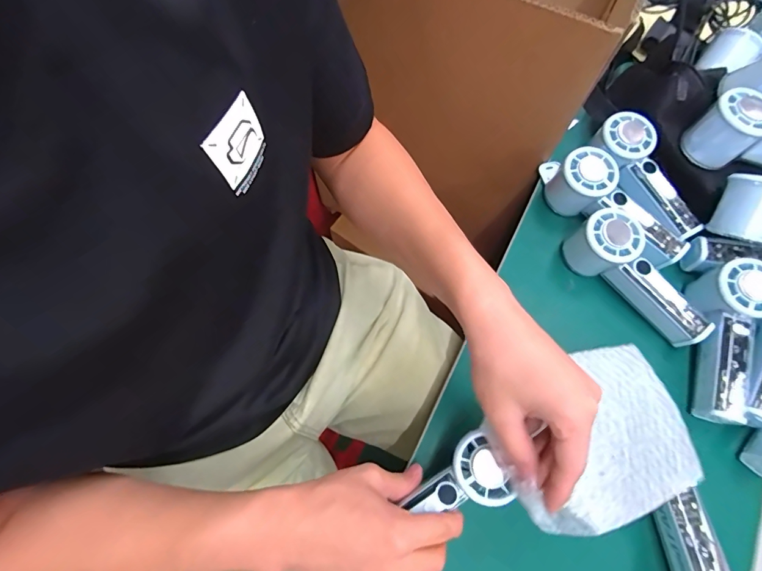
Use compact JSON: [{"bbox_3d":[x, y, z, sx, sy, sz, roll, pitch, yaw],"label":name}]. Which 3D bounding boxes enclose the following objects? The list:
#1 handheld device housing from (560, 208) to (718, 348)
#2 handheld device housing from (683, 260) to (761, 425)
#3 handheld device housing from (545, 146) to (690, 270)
[{"bbox_3d":[0.261,-0.007,0.411,0.055,0.058,0.155,-37,74,-13],"label":"handheld device housing"},{"bbox_3d":[0.332,0.054,0.391,0.054,0.048,0.151,15,85,5],"label":"handheld device housing"},{"bbox_3d":[0.253,-0.079,0.433,0.054,0.054,0.148,-39,75,-13],"label":"handheld device housing"}]

